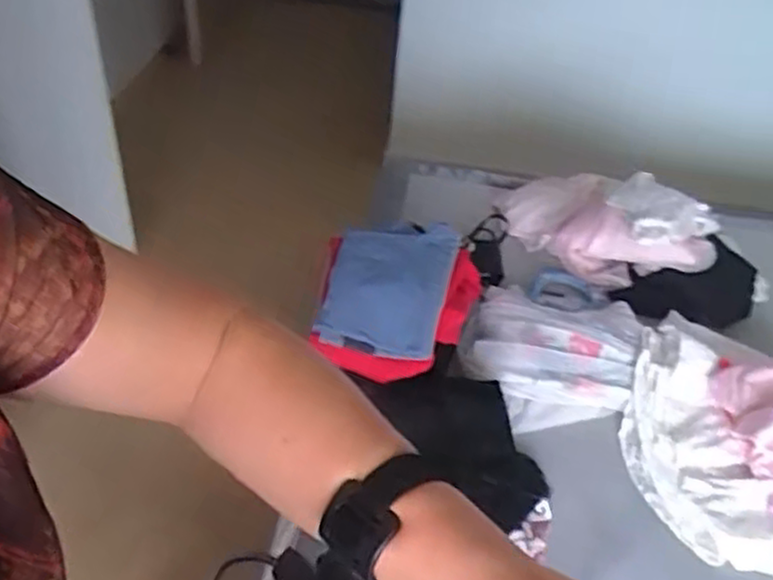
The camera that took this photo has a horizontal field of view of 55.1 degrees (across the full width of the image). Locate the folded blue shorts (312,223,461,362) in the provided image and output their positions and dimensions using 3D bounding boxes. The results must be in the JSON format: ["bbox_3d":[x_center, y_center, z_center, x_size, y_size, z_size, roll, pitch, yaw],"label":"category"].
[{"bbox_3d":[-0.001,-0.007,1.244,0.212,0.027,0.235,8,73,25],"label":"folded blue shorts"}]

